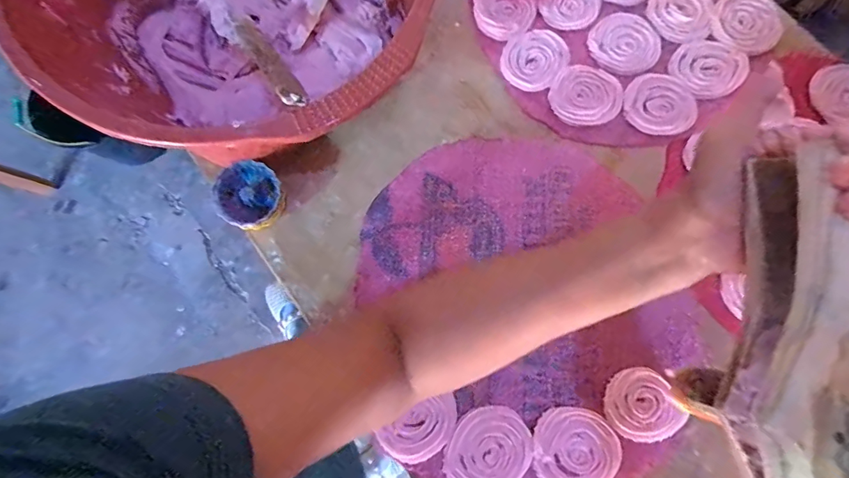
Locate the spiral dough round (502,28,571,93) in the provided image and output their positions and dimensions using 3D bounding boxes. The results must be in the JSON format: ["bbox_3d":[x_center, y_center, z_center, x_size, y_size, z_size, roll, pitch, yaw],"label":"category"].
[{"bbox_3d":[0.123,-0.203,0.505,0.066,0.005,0.078,38,80,8],"label":"spiral dough round"}]

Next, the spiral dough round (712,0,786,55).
[{"bbox_3d":[0.370,-0.250,0.515,0.075,0.007,0.081,0,77,0],"label":"spiral dough round"}]

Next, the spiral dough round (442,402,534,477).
[{"bbox_3d":[0.058,0.193,0.407,0.069,0.006,0.081,30,79,7],"label":"spiral dough round"}]

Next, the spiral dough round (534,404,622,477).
[{"bbox_3d":[0.138,0.191,0.408,0.074,0.010,0.073,0,77,0],"label":"spiral dough round"}]

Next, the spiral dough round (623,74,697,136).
[{"bbox_3d":[0.258,-0.147,0.492,0.076,0.004,0.071,0,77,0],"label":"spiral dough round"}]

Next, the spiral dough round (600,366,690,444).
[{"bbox_3d":[0.199,0.153,0.415,0.063,0.010,0.065,0,77,0],"label":"spiral dough round"}]

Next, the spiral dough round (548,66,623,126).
[{"bbox_3d":[0.177,-0.158,0.495,0.077,0.004,0.070,0,77,0],"label":"spiral dough round"}]

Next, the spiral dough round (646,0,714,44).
[{"bbox_3d":[0.297,-0.262,0.524,0.071,0.005,0.081,8,77,2],"label":"spiral dough round"}]

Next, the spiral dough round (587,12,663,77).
[{"bbox_3d":[0.229,-0.224,0.512,0.077,0.004,0.081,0,77,0],"label":"spiral dough round"}]

